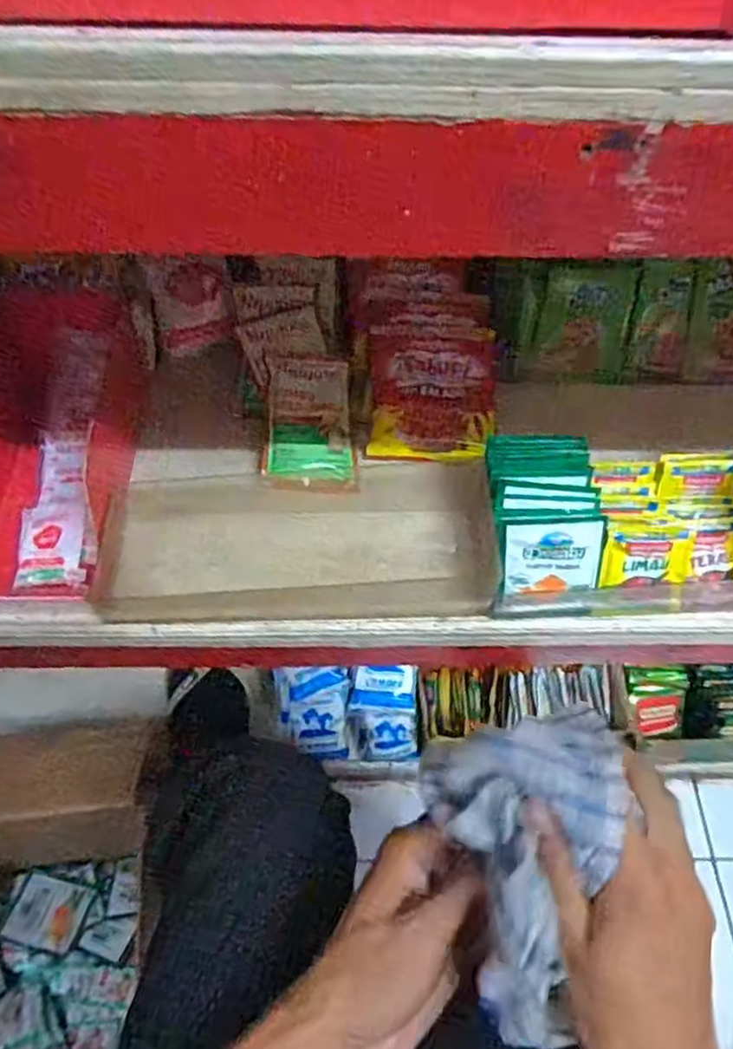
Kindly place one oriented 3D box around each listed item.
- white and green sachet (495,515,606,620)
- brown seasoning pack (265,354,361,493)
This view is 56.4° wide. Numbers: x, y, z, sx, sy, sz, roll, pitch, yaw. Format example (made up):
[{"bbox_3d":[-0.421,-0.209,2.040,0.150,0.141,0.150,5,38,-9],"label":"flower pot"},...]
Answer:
[{"bbox_3d":[0.138,0.035,0.516,0.076,0.084,0.014,-2,26,1],"label":"white and green sachet"},{"bbox_3d":[-0.050,-0.095,0.618,0.079,0.019,0.125,1,76,-8],"label":"brown seasoning pack"}]

